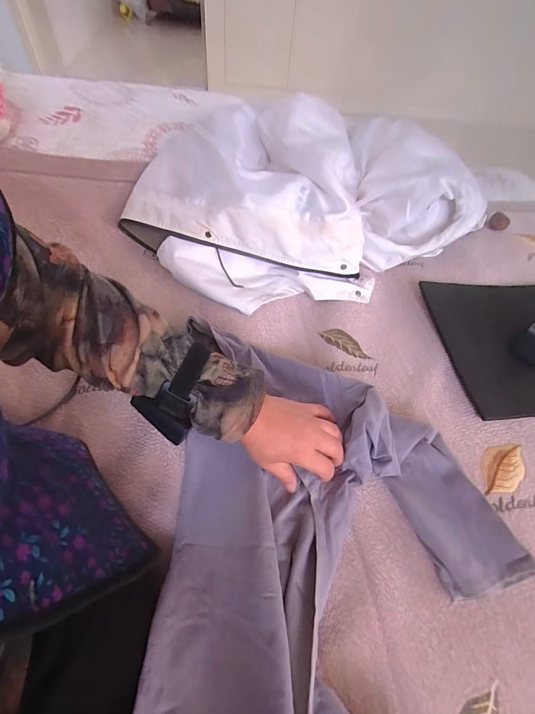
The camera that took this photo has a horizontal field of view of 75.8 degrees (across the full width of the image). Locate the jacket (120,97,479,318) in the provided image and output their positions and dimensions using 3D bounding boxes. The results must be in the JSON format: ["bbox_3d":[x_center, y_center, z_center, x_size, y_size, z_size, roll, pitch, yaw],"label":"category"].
[{"bbox_3d":[0.047,-0.267,0.582,0.536,0.165,0.337,-17,57,-18],"label":"jacket"}]

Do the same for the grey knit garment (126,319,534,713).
[{"bbox_3d":[0.072,0.198,0.335,0.348,0.074,0.483,6,55,0],"label":"grey knit garment"}]

